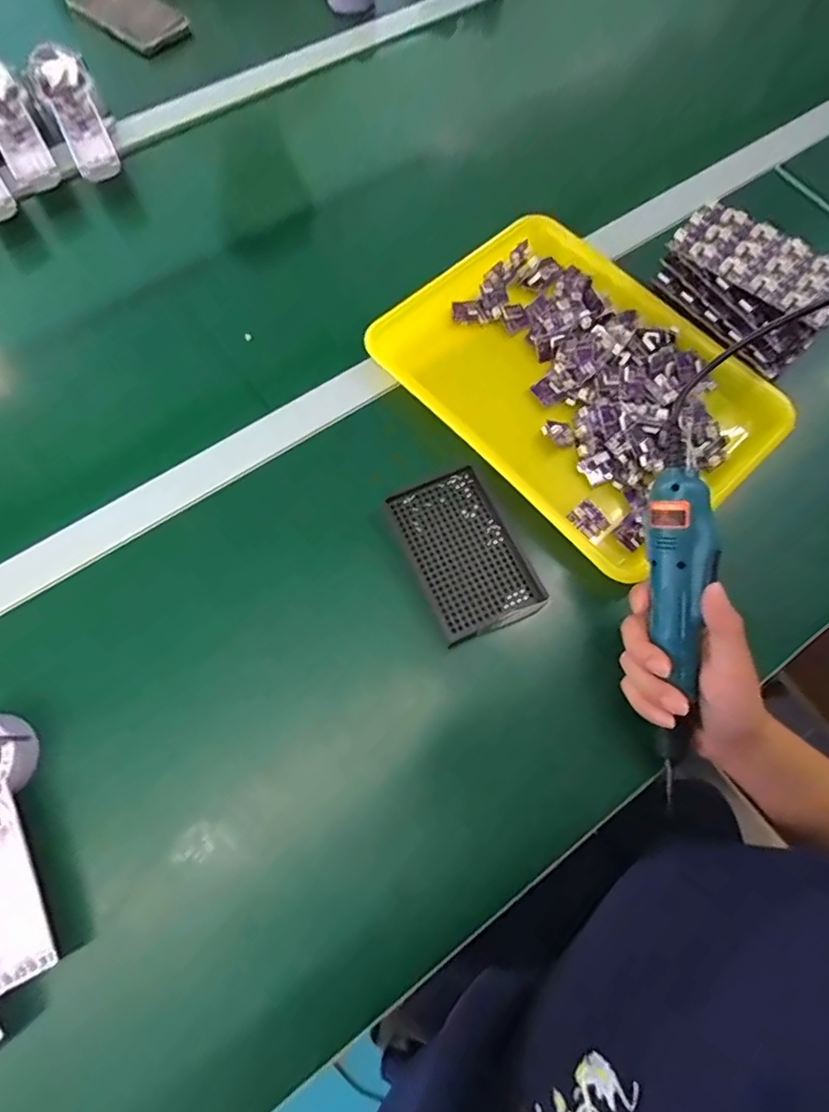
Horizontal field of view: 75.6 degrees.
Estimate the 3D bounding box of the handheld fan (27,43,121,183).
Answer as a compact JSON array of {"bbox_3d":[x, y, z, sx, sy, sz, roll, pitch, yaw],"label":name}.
[{"bbox_3d":[-0.363,-0.474,0.573,0.060,0.037,0.174,-24,73,-10],"label":"handheld fan"}]

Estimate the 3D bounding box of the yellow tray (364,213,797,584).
[{"bbox_3d":[0.145,-0.164,0.499,0.253,0.044,0.334,-43,77,-15],"label":"yellow tray"}]

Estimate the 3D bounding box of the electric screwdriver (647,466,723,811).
[{"bbox_3d":[0.181,0.041,0.366,0.033,0.037,0.197,-3,96,-2],"label":"electric screwdriver"}]

